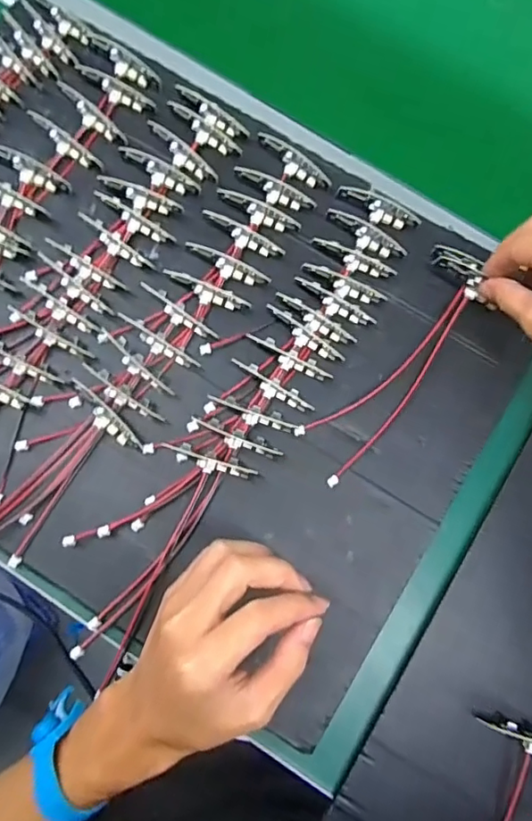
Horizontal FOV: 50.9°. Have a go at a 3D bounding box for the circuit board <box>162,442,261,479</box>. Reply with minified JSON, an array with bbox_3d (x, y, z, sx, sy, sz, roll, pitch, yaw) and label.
[{"bbox_3d":[-0.038,0.033,0.368,0.063,0.019,0.014,21,79,2],"label":"circuit board"}]

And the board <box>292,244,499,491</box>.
[{"bbox_3d":[0.089,-0.033,0.390,0.051,0.019,0.183,36,88,6],"label":"board"}]

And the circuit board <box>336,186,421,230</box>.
[{"bbox_3d":[0.082,-0.149,0.407,0.064,0.015,0.015,20,79,2],"label":"circuit board"}]

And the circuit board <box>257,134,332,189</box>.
[{"bbox_3d":[0.020,-0.184,0.413,0.061,0.020,0.010,37,80,5],"label":"circuit board"}]

